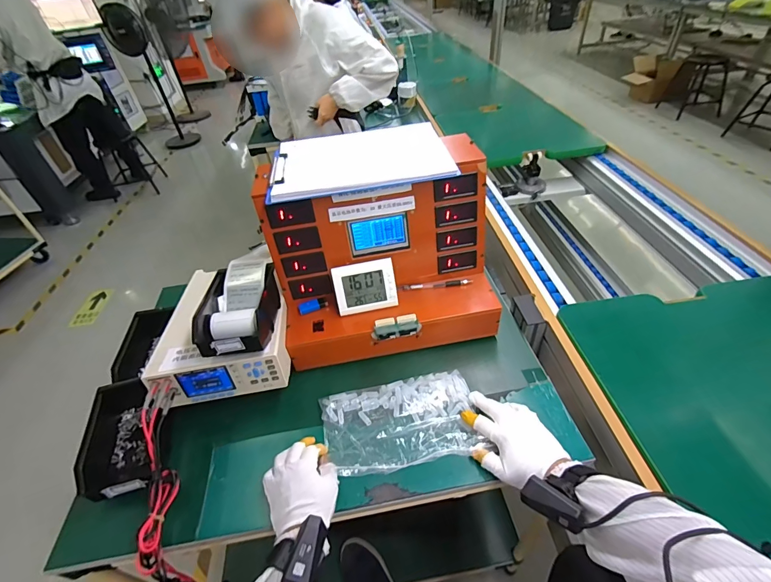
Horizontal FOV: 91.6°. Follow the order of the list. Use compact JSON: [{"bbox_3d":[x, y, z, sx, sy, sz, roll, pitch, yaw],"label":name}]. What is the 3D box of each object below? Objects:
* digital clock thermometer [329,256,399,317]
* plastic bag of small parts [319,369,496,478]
[{"bbox_3d":[-0.037,-0.007,0.694,0.111,0.091,0.020,-11,15,-3],"label":"digital clock thermometer"},{"bbox_3d":[0.021,0.216,0.616,0.244,0.040,0.151,-8,43,-2],"label":"plastic bag of small parts"}]

